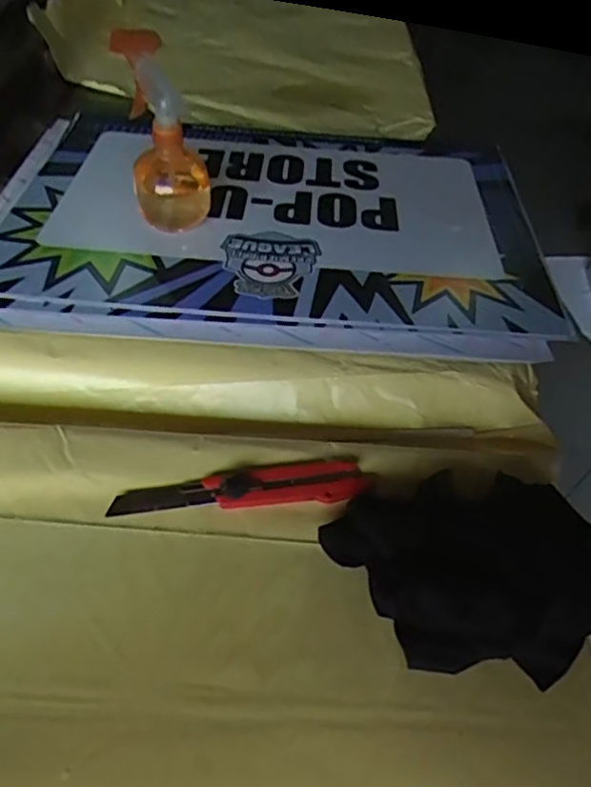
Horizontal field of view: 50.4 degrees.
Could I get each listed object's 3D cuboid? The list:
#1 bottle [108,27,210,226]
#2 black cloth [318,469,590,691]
[{"bbox_3d":[-0.131,-0.264,0.646,0.078,0.192,0.070,-2,46,-6],"label":"bottle"},{"bbox_3d":[0.121,0.114,0.445,0.201,0.052,0.154,8,45,2],"label":"black cloth"}]

